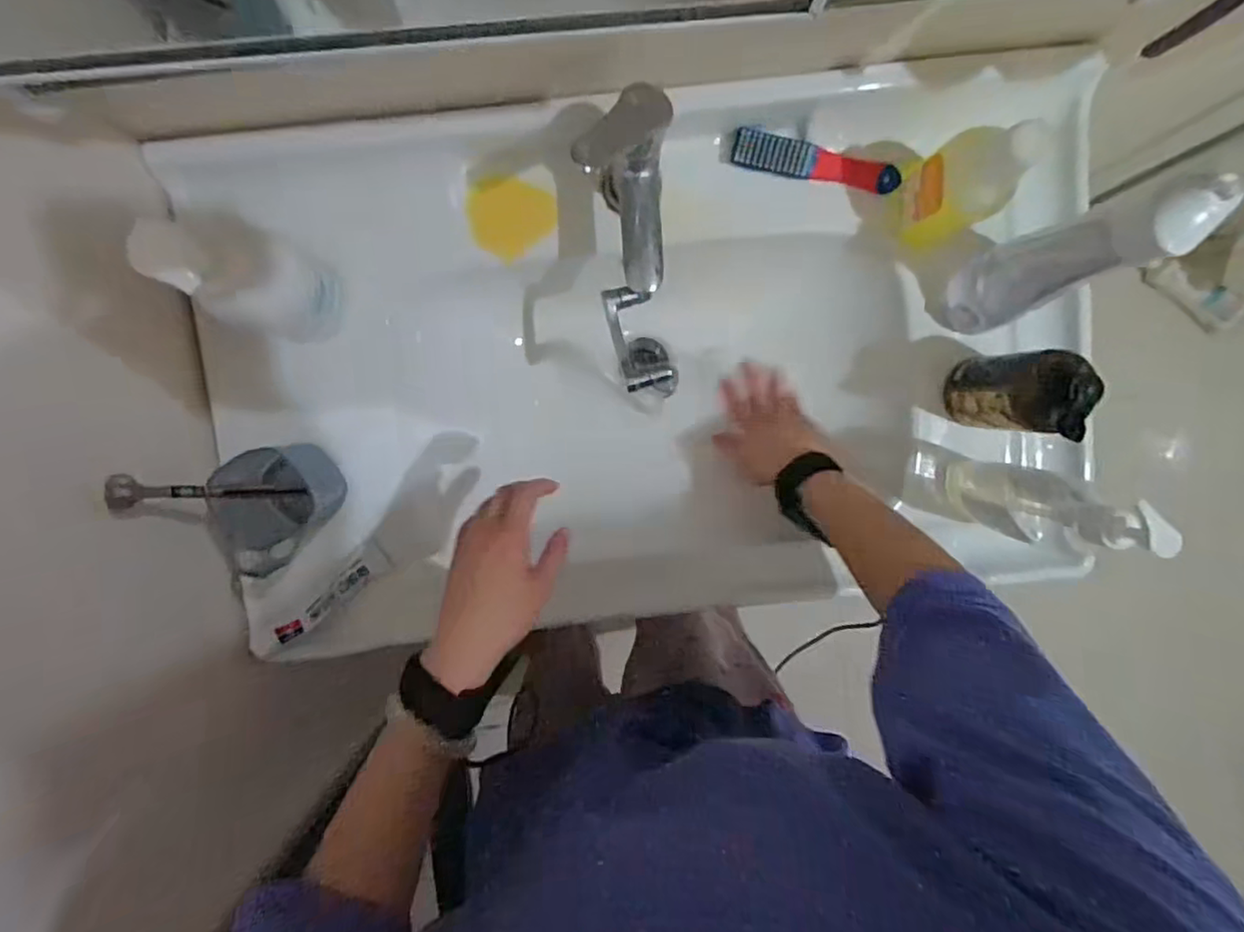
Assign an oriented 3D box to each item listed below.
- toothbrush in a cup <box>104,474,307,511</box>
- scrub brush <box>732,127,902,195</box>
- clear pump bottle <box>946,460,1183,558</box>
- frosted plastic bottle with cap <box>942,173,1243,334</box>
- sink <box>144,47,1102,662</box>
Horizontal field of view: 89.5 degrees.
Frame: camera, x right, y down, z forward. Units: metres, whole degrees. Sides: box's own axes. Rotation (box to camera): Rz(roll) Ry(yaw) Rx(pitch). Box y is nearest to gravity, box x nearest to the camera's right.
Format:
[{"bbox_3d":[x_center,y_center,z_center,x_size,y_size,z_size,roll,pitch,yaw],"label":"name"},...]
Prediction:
[{"bbox_3d":[-0.326,0.021,0.504,0.019,0.145,0.026,12,94,30],"label":"toothbrush in a cup"},{"bbox_3d":[0.175,-0.275,0.570,0.152,0.028,0.027,11,94,-1],"label":"scrub brush"},{"bbox_3d":[0.347,0.031,0.505,0.051,0.237,0.053,0,94,0],"label":"clear pump bottle"},{"bbox_3d":[0.334,-0.153,0.485,0.061,0.243,0.065,-21,94,1],"label":"frosted plastic bottle with cap"},{"bbox_3d":[0.026,-0.085,0.601,0.773,0.211,0.464,-5,94,0],"label":"sink"}]

